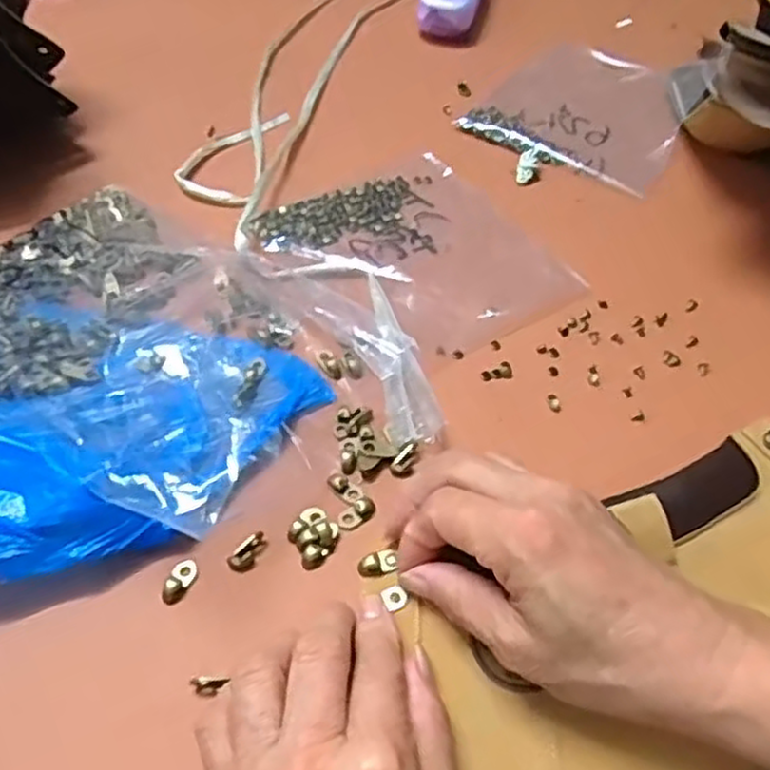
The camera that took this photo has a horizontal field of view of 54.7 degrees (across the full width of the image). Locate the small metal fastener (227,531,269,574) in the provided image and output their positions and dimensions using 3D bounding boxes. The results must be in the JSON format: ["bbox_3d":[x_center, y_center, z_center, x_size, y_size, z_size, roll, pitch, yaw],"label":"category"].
[{"bbox_3d":[-0.056,0.069,0.310,0.009,0.006,0.019,33,57,21],"label":"small metal fastener"}]

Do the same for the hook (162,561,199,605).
[{"bbox_3d":[-0.083,0.080,0.301,0.010,0.007,0.018,12,52,7],"label":"hook"}]

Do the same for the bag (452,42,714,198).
[{"bbox_3d":[0.150,-0.206,0.541,0.135,0.013,0.165,28,56,18],"label":"bag"}]

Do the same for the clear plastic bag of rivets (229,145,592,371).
[{"bbox_3d":[0.011,-0.076,0.430,0.151,0.008,0.147,-26,57,-21],"label":"clear plastic bag of rivets"}]

